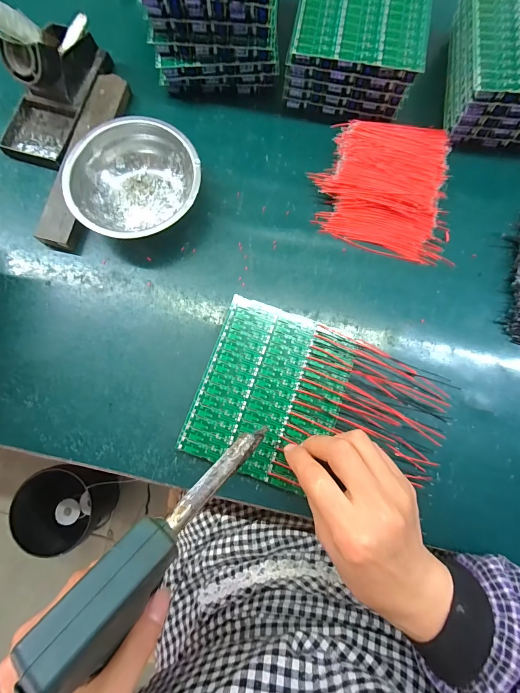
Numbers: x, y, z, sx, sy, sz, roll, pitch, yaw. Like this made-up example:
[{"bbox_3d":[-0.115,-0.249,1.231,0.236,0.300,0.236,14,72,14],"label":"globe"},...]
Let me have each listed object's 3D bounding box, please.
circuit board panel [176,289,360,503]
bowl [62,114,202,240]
[{"bbox_3d":[0.011,0.040,0.294,0.123,0.005,0.149,19,81,4],"label":"circuit board panel"},{"bbox_3d":[-0.123,-0.163,0.329,0.128,0.042,0.120,-10,80,-1],"label":"bowl"}]

